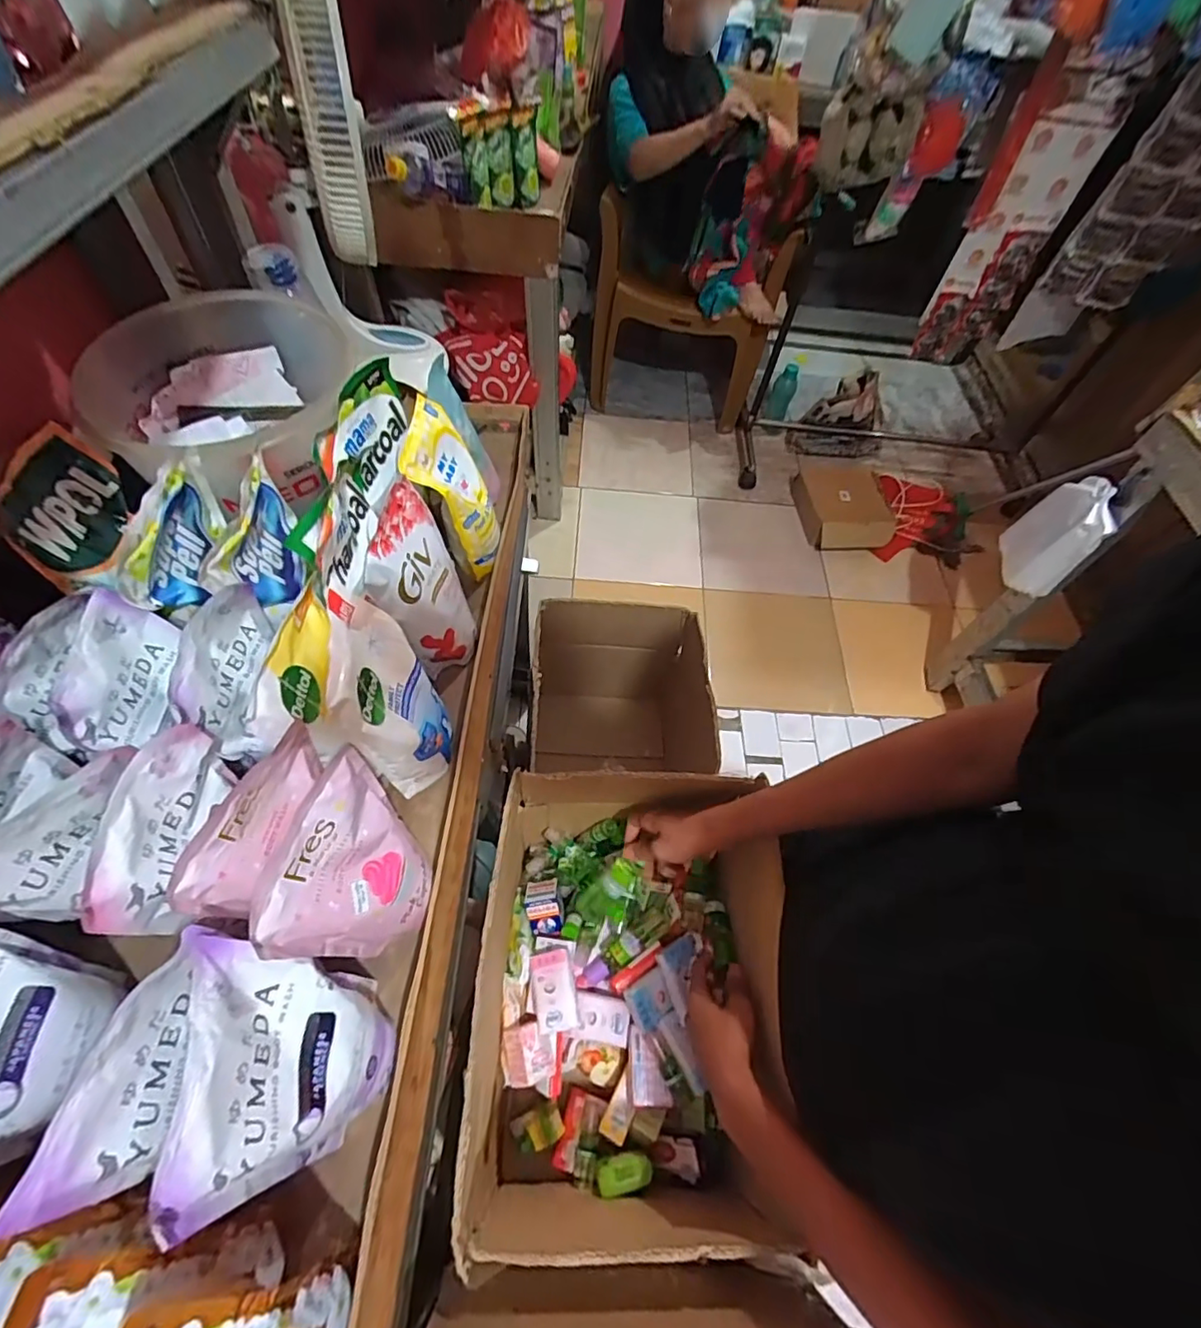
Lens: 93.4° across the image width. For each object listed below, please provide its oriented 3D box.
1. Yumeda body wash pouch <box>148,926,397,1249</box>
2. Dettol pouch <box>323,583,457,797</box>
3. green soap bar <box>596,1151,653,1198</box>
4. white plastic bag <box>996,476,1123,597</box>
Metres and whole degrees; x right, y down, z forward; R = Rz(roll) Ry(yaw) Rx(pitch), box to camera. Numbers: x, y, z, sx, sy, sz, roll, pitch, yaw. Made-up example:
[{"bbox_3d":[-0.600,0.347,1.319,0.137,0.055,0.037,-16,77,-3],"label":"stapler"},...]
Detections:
[{"bbox_3d":[-0.191,0.246,0.364,0.066,0.179,0.130,-11,60,-11],"label":"Yumeda body wash pouch"},{"bbox_3d":[-0.181,0.026,0.504,0.067,0.175,0.120,-9,59,-10],"label":"Dettol pouch"},{"bbox_3d":[0.026,0.549,0.608,0.059,0.020,0.035,-3,31,-9],"label":"green soap bar"},{"bbox_3d":[0.952,-0.270,1.188,0.085,0.213,0.135,11,58,2],"label":"white plastic bag"}]

